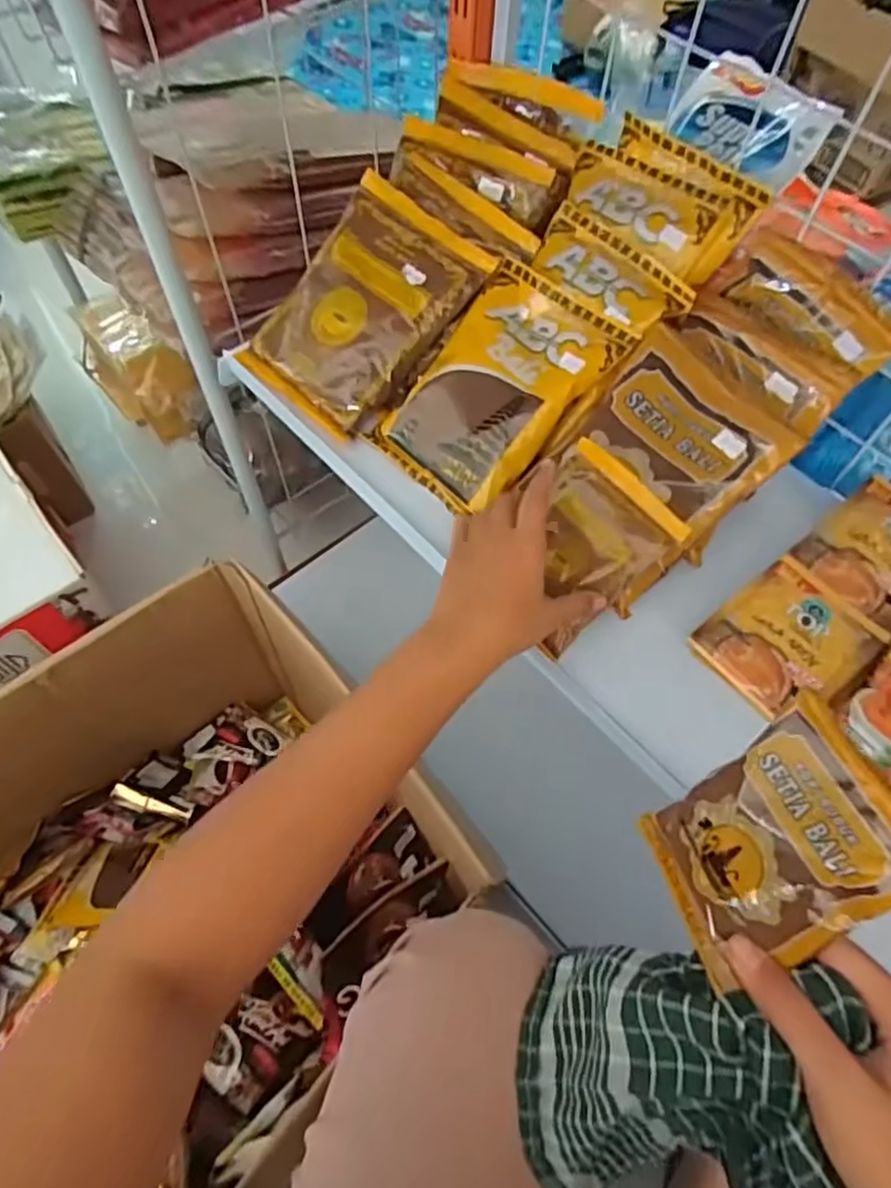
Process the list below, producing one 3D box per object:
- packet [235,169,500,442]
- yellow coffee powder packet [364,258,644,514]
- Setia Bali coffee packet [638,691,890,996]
[{"bbox_3d":[-0.072,-0.230,0.554,0.133,0.031,0.183,44,96,17],"label":"packet"},{"bbox_3d":[0.036,-0.156,0.524,0.126,0.024,0.175,41,93,21],"label":"yellow coffee powder packet"},{"bbox_3d":[0.143,0.114,0.305,0.019,0.115,0.083,14,37,-40],"label":"Setia Bali coffee packet"}]

